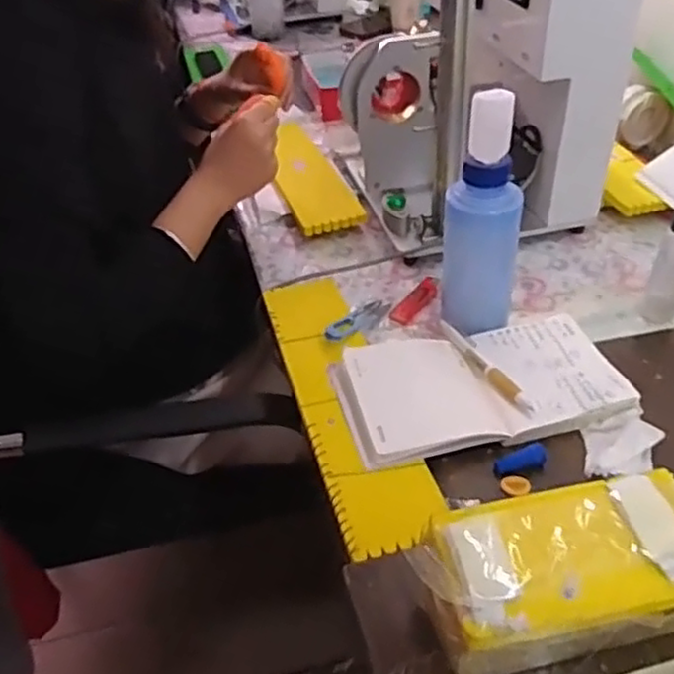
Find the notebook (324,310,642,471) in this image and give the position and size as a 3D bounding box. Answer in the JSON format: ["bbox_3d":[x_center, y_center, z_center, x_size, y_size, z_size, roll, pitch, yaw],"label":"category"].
[{"bbox_3d":[0.126,0.041,0.617,0.239,0.028,0.133,-10,39,-8],"label":"notebook"}]

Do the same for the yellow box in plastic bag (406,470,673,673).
[{"bbox_3d":[0.142,0.148,0.418,0.192,0.091,0.082,-10,39,-8],"label":"yellow box in plastic bag"}]

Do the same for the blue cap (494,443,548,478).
[{"bbox_3d":[0.147,0.100,0.556,0.044,0.014,0.016,-19,42,-19],"label":"blue cap"}]

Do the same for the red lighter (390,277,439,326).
[{"bbox_3d":[0.083,-0.038,0.735,0.029,0.010,0.080,17,43,24],"label":"red lighter"}]

